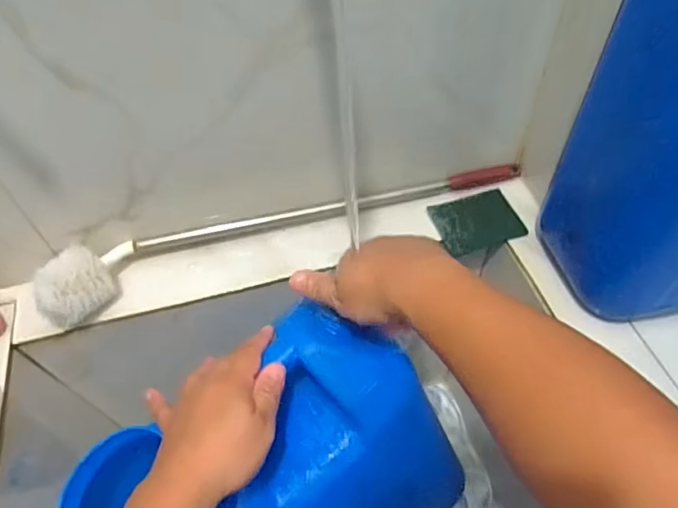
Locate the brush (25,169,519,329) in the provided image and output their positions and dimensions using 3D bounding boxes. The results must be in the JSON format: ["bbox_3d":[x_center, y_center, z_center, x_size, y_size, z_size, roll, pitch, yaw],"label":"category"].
[{"bbox_3d":[-0.055,-0.049,0.633,0.596,0.067,0.080,-20,54,-12],"label":"brush"}]

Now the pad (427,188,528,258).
[{"bbox_3d":[0.175,-0.042,0.650,0.103,0.007,0.083,-14,53,-8],"label":"pad"}]

